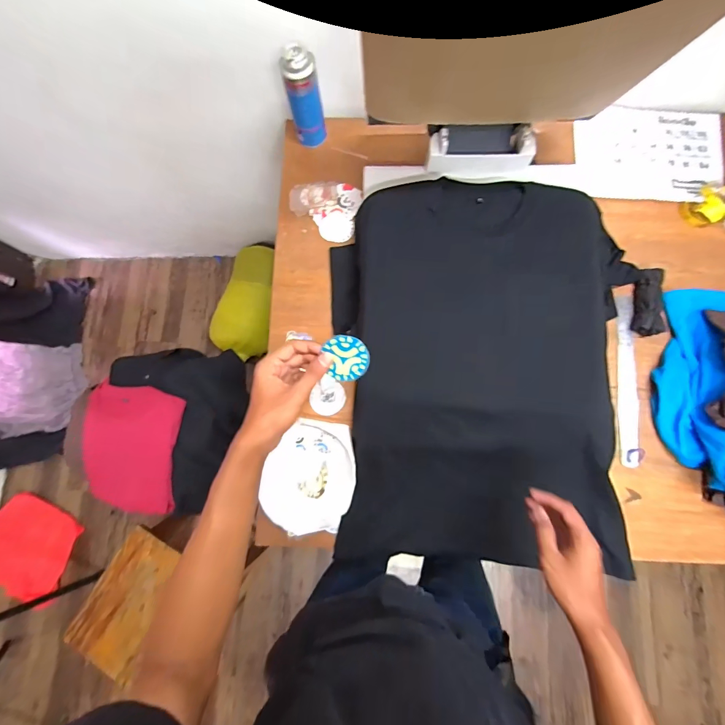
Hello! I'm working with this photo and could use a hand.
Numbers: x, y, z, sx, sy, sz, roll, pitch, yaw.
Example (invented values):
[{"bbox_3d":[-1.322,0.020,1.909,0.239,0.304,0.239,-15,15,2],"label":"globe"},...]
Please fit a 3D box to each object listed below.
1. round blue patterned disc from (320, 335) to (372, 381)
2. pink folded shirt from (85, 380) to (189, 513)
[{"bbox_3d":[-0.018,-0.005,0.437,0.052,0.005,0.057,1,108,4],"label":"round blue patterned disc"},{"bbox_3d":[-0.553,0.202,0.841,0.220,0.051,0.290,5,81,2],"label":"pink folded shirt"}]

